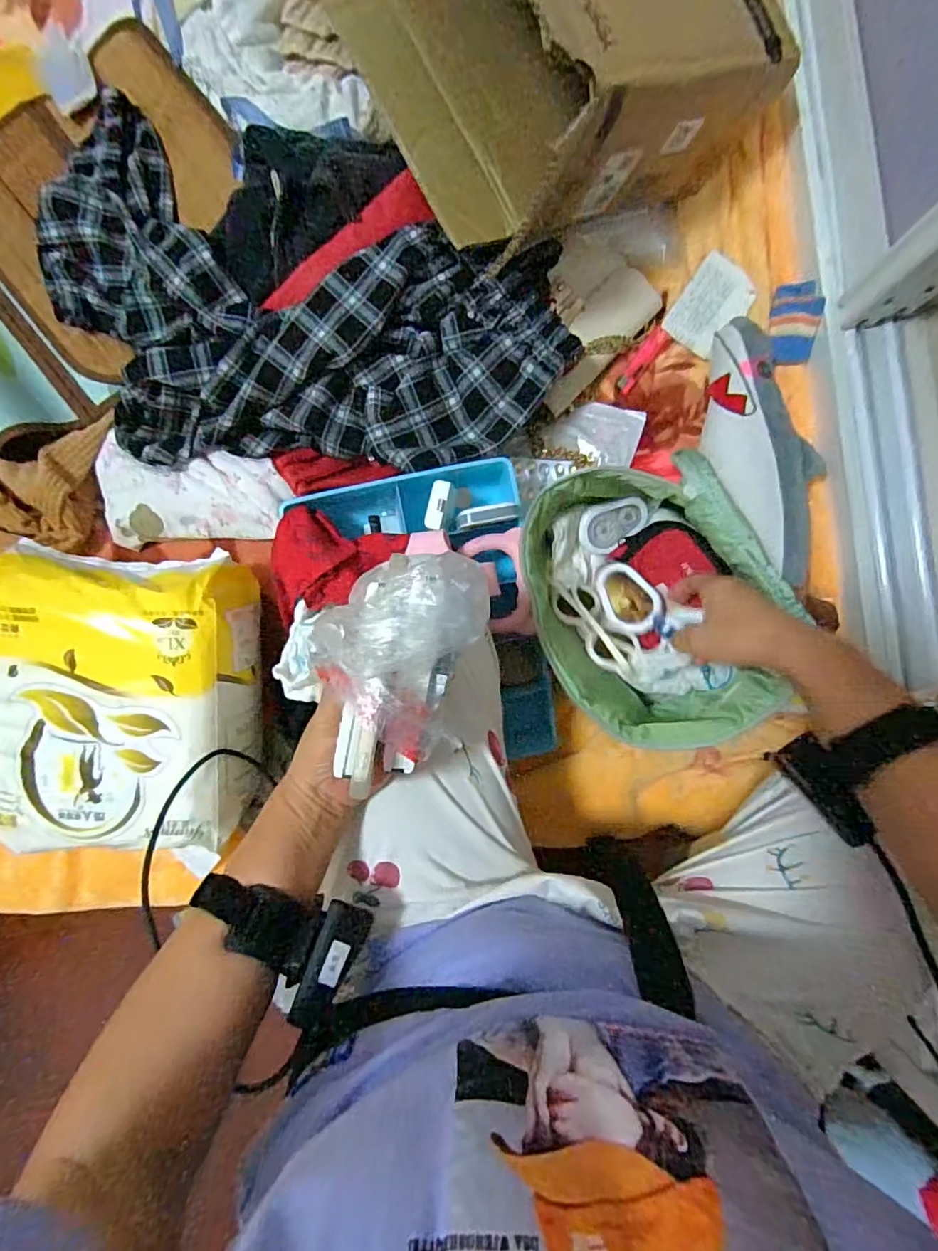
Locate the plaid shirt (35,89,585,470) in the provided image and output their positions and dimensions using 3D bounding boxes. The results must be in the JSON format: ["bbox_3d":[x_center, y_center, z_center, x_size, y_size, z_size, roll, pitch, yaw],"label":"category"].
[{"bbox_3d":[-0.185,-0.325,0.573,0.573,0.090,0.343,17,87,1],"label":"plaid shirt"}]

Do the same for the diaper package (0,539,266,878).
[{"bbox_3d":[-0.334,0.071,0.537,0.227,0.142,0.286,2,87,0],"label":"diaper package"}]

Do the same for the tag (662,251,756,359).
[{"bbox_3d":[0.283,-0.375,0.632,0.071,0.007,0.108,38,91,2],"label":"tag"}]

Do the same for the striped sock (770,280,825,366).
[{"bbox_3d":[0.370,-0.343,0.613,0.011,0.054,0.085,-4,103,-40],"label":"striped sock"}]

